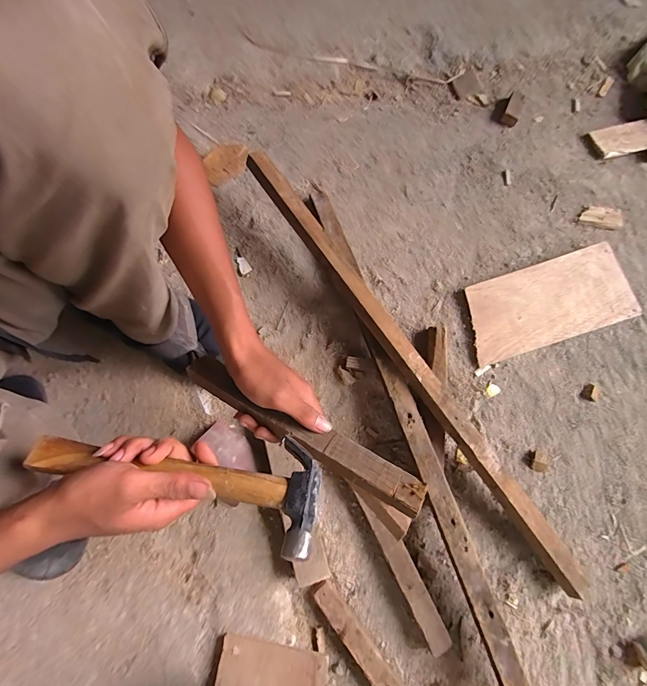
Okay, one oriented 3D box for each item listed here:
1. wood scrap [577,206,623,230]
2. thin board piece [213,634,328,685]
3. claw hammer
[{"bbox_3d":[0.498,-0.224,0.626,0.076,0.009,0.043,9,73,1],"label":"wood scrap"},{"bbox_3d":[-0.064,0.409,0.420,0.131,0.012,0.076,13,74,2],"label":"thin board piece"},{"bbox_3d":[-0.126,0.108,0.297,0.245,0.032,0.081,11,73,2],"label":"claw hammer"}]

